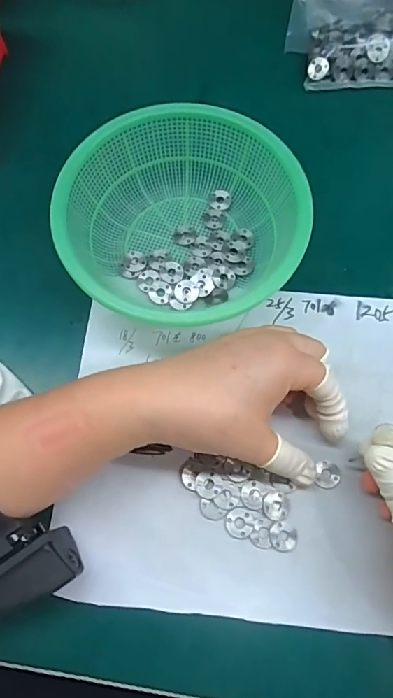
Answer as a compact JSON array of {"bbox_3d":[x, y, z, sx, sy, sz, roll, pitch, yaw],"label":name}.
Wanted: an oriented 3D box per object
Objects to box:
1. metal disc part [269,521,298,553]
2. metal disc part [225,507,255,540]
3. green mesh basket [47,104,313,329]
[{"bbox_3d":[0.052,0.112,0.274,0.017,0.004,0.015,29,74,10],"label":"metal disc part"},{"bbox_3d":[0.026,0.104,0.275,0.016,0.004,0.017,0,71,1],"label":"metal disc part"},{"bbox_3d":[-0.008,-0.081,0.314,0.153,0.055,0.149,0,71,1],"label":"green mesh basket"}]

